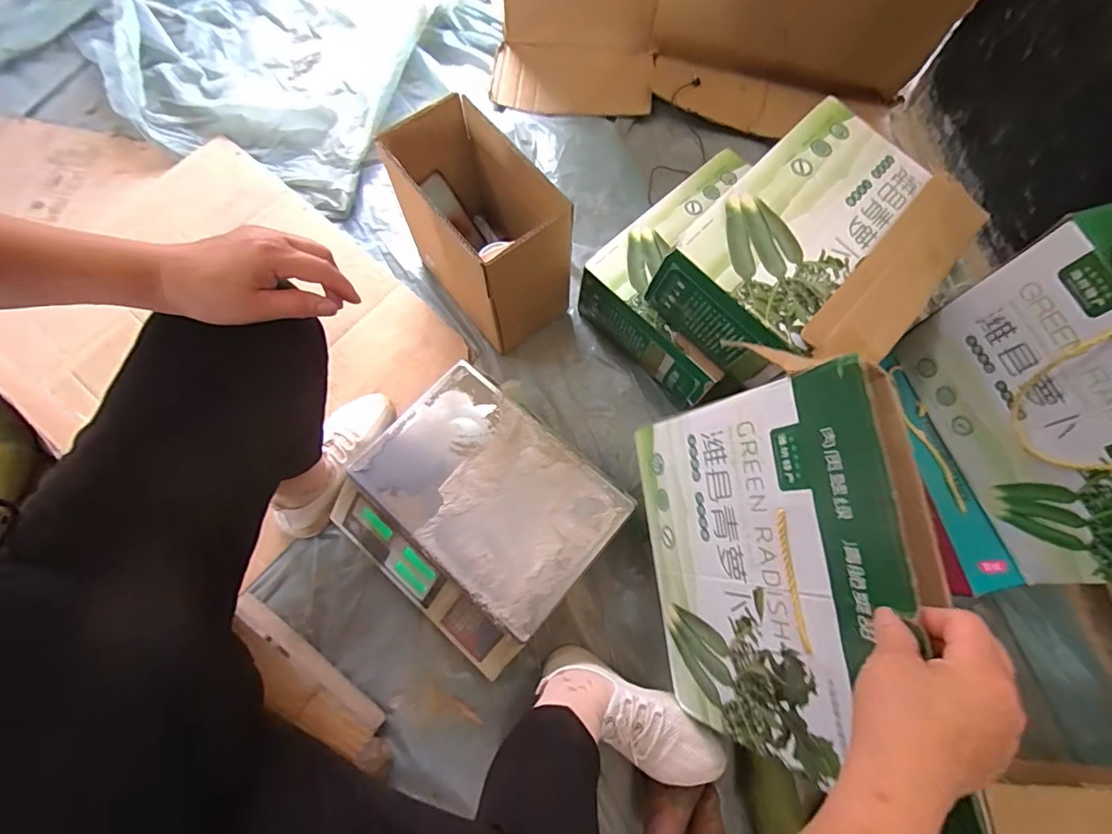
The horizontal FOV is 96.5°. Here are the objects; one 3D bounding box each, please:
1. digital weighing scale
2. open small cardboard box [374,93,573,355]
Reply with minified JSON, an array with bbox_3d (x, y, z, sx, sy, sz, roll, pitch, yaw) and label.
[{"bbox_3d":[-0.113,0.139,0.713,0.321,0.107,0.294,40,75,12],"label":"digital weighing scale"},{"bbox_3d":[-0.114,-0.278,0.790,0.145,0.293,0.276,-36,76,-12],"label":"open small cardboard box"}]

